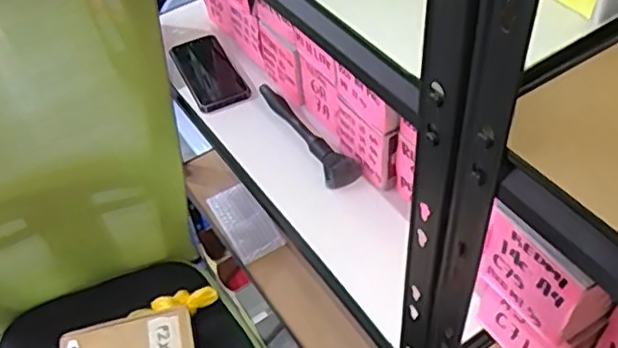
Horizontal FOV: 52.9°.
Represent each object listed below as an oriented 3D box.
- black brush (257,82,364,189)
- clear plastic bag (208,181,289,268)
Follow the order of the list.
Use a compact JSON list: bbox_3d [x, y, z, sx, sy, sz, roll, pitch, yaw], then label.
[{"bbox_3d":[-0.004,-0.063,0.819,0.043,0.033,0.213,-24,51,-16],"label":"black brush"},{"bbox_3d":[-0.121,0.089,1.170,0.083,0.026,0.170,-34,48,-6],"label":"clear plastic bag"}]

